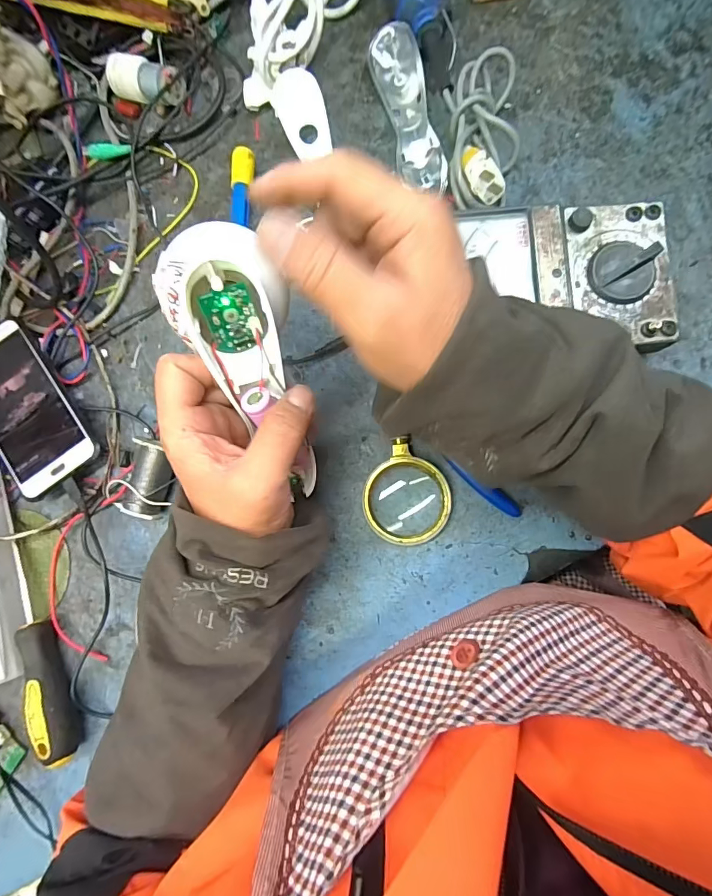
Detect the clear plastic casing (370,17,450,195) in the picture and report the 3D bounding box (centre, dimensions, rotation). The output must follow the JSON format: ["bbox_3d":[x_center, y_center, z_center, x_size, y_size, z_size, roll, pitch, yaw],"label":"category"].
[{"bbox_3d":[0.046,-0.292,0.387,0.040,0.028,0.155,-13,82,5],"label":"clear plastic casing"}]

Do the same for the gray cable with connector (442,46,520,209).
[{"bbox_3d":[0.104,-0.259,0.365,0.059,0.047,0.134,-3,83,6],"label":"gray cable with connector"}]

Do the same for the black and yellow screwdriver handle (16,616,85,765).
[{"bbox_3d":[-0.245,0.196,0.357,0.030,0.032,0.110,-21,81,3],"label":"black and yellow screwdriver handle"}]

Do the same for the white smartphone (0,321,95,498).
[{"bbox_3d":[-0.295,-0.037,0.390,0.075,0.010,0.148,-37,81,0],"label":"white smartphone"}]

